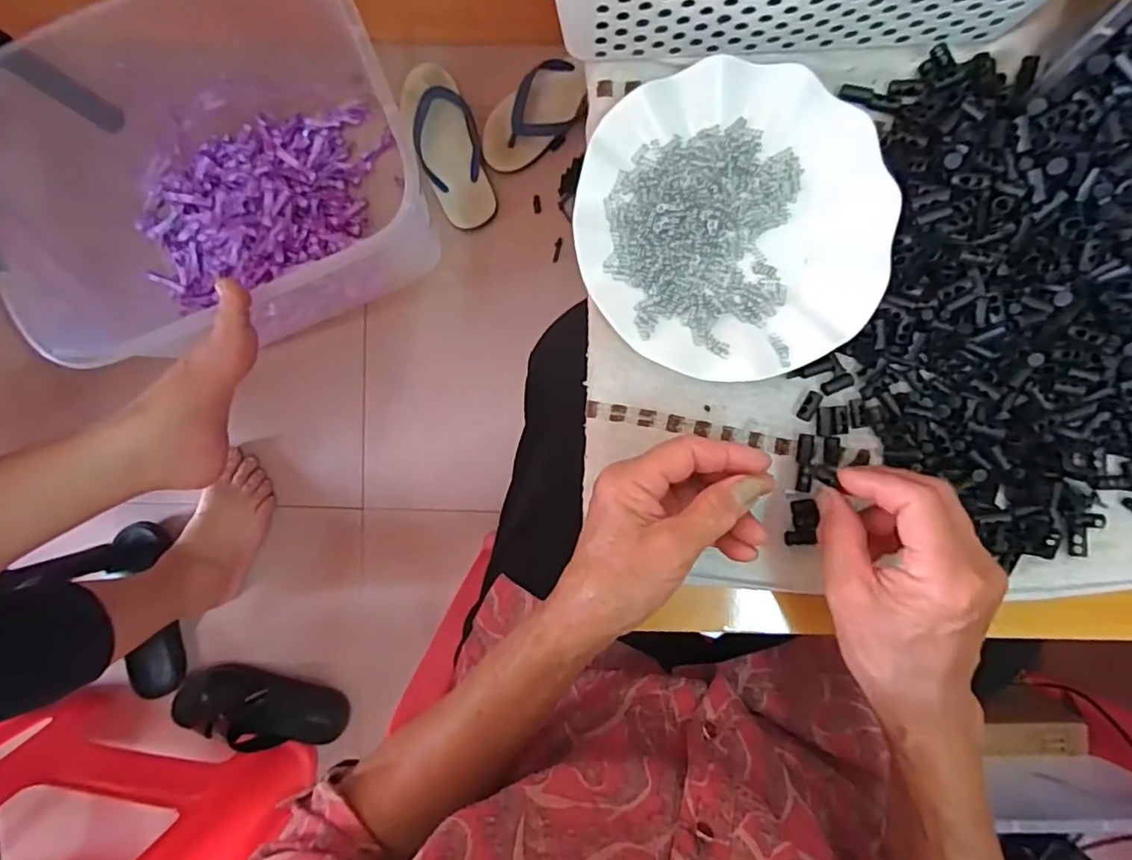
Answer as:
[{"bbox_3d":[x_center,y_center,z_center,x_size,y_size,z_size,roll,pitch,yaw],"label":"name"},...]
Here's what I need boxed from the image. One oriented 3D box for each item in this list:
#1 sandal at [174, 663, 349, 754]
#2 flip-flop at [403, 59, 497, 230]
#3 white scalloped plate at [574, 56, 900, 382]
[{"bbox_3d":[-0.450,0.409,0.865,0.249,0.059,0.099,13,93,1],"label":"sandal"},{"bbox_3d":[-0.168,-0.409,0.844,0.091,0.040,0.231,-21,92,3],"label":"flip-flop"},{"bbox_3d":[0.100,-0.124,0.356,0.178,0.018,0.179,0,93,2],"label":"white scalloped plate"}]

